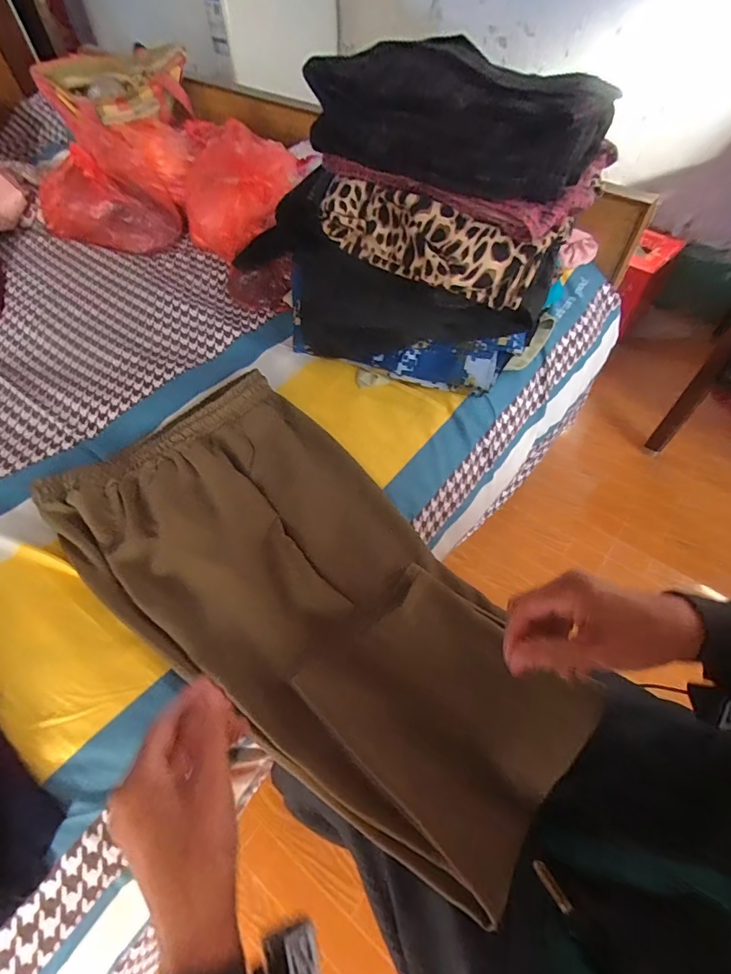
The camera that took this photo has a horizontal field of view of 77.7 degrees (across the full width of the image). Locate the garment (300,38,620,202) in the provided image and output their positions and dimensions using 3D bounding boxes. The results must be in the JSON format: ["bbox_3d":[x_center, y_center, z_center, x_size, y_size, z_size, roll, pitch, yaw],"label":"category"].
[{"bbox_3d":[0.121,-0.464,0.554,0.309,0.097,0.232,22,58,16],"label":"garment"}]

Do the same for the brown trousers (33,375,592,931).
[{"bbox_3d":[-0.069,0.106,0.508,0.598,0.044,0.315,39,64,24],"label":"brown trousers"}]

